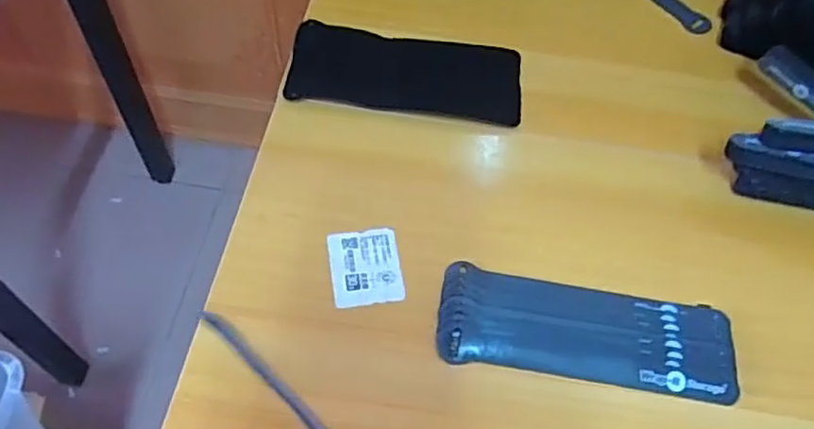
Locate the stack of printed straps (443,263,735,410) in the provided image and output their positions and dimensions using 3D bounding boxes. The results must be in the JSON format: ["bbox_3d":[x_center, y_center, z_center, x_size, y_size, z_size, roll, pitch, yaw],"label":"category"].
[{"bbox_3d":[0.122,0.080,0.442,0.198,0.010,0.069,10,59,2],"label":"stack of printed straps"}]

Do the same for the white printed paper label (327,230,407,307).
[{"bbox_3d":[-0.029,0.036,0.461,0.049,0.004,0.060,-6,60,-8],"label":"white printed paper label"}]

